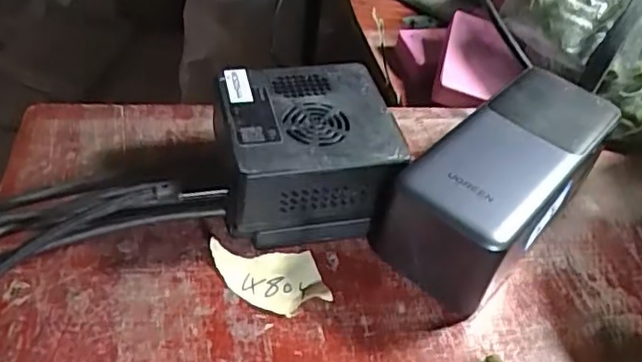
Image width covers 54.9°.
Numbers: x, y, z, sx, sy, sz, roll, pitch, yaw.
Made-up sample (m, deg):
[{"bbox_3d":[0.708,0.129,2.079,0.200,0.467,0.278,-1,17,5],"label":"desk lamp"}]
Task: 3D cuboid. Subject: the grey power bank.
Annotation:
[{"bbox_3d":[0.086,0.000,0.294,0.058,0.053,0.126,34,50,25],"label":"grey power bank"}]

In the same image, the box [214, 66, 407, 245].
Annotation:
[{"bbox_3d":[-0.008,-0.014,0.295,0.077,0.051,0.074,-4,45,-12],"label":"box"}]

